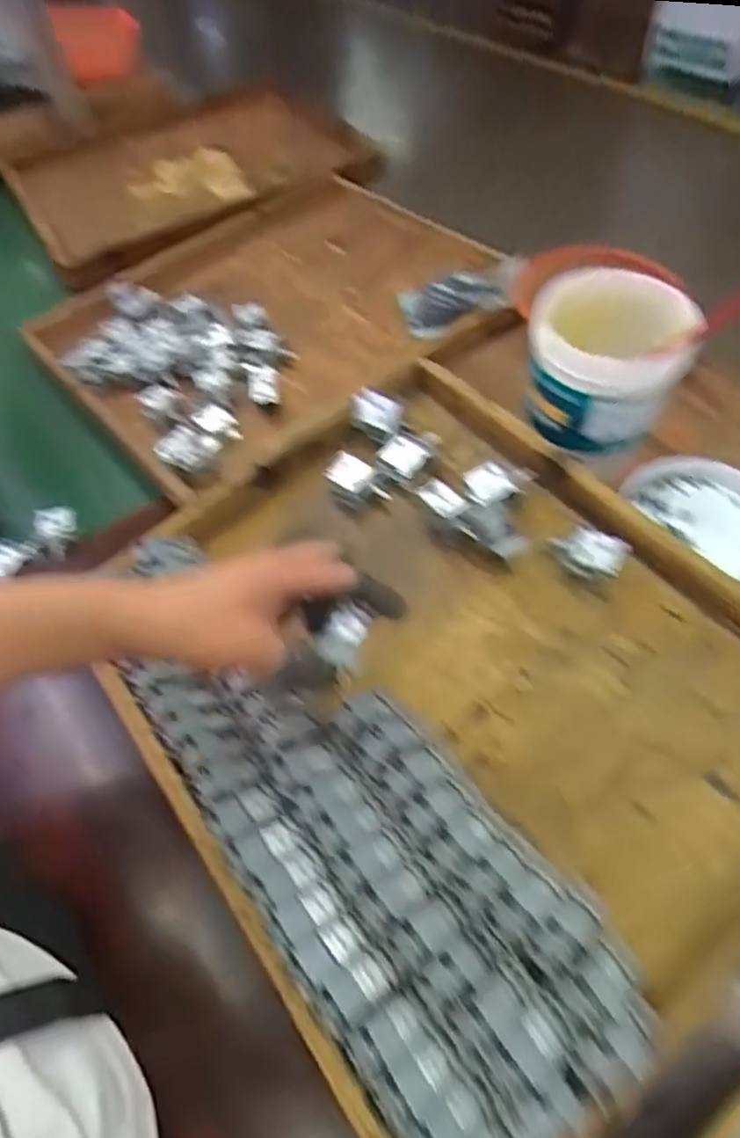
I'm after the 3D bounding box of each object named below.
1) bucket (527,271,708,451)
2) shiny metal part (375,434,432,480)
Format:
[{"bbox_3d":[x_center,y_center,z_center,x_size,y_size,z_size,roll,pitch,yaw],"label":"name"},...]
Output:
[{"bbox_3d":[0.182,-0.163,0.504,0.106,0.110,0.095,-7,56,0],"label":"bucket"},{"bbox_3d":[0.031,-0.099,0.550,0.038,0.015,0.042,37,82,16],"label":"shiny metal part"}]

